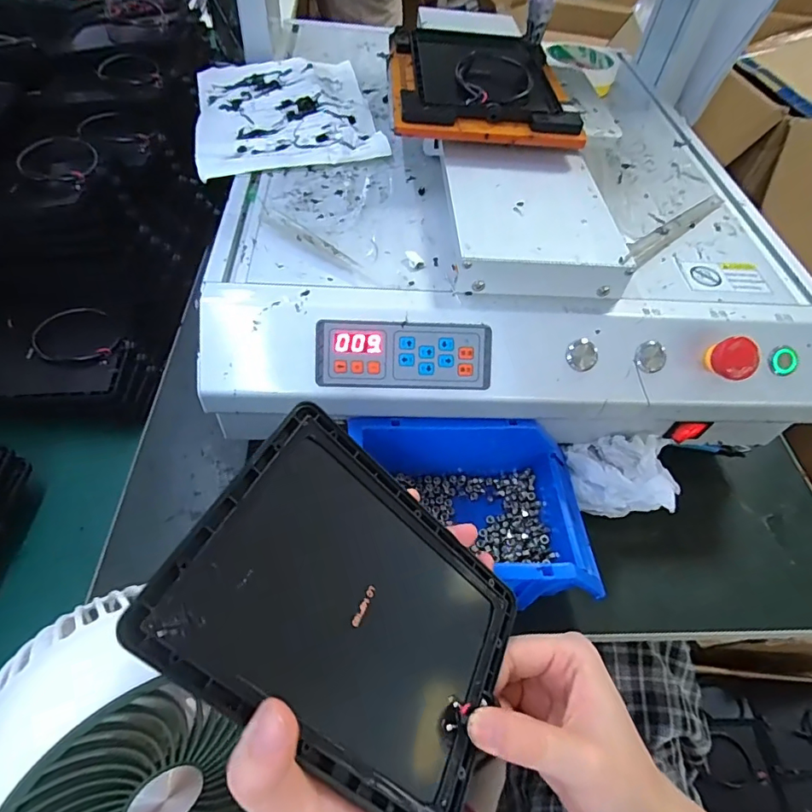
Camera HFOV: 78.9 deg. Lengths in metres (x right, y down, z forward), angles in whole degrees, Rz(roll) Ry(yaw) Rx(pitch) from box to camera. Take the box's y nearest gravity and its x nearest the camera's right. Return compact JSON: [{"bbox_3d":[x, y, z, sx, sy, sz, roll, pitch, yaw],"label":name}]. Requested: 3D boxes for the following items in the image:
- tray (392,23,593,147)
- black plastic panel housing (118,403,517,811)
[{"bbox_3d":[0.058,-0.288,0.431,0.146,0.022,0.194,-1,54,-7],"label":"tray"},{"bbox_3d":[-0.018,0.089,0.216,0.159,0.010,0.114,47,47,-16],"label":"black plastic panel housing"}]

